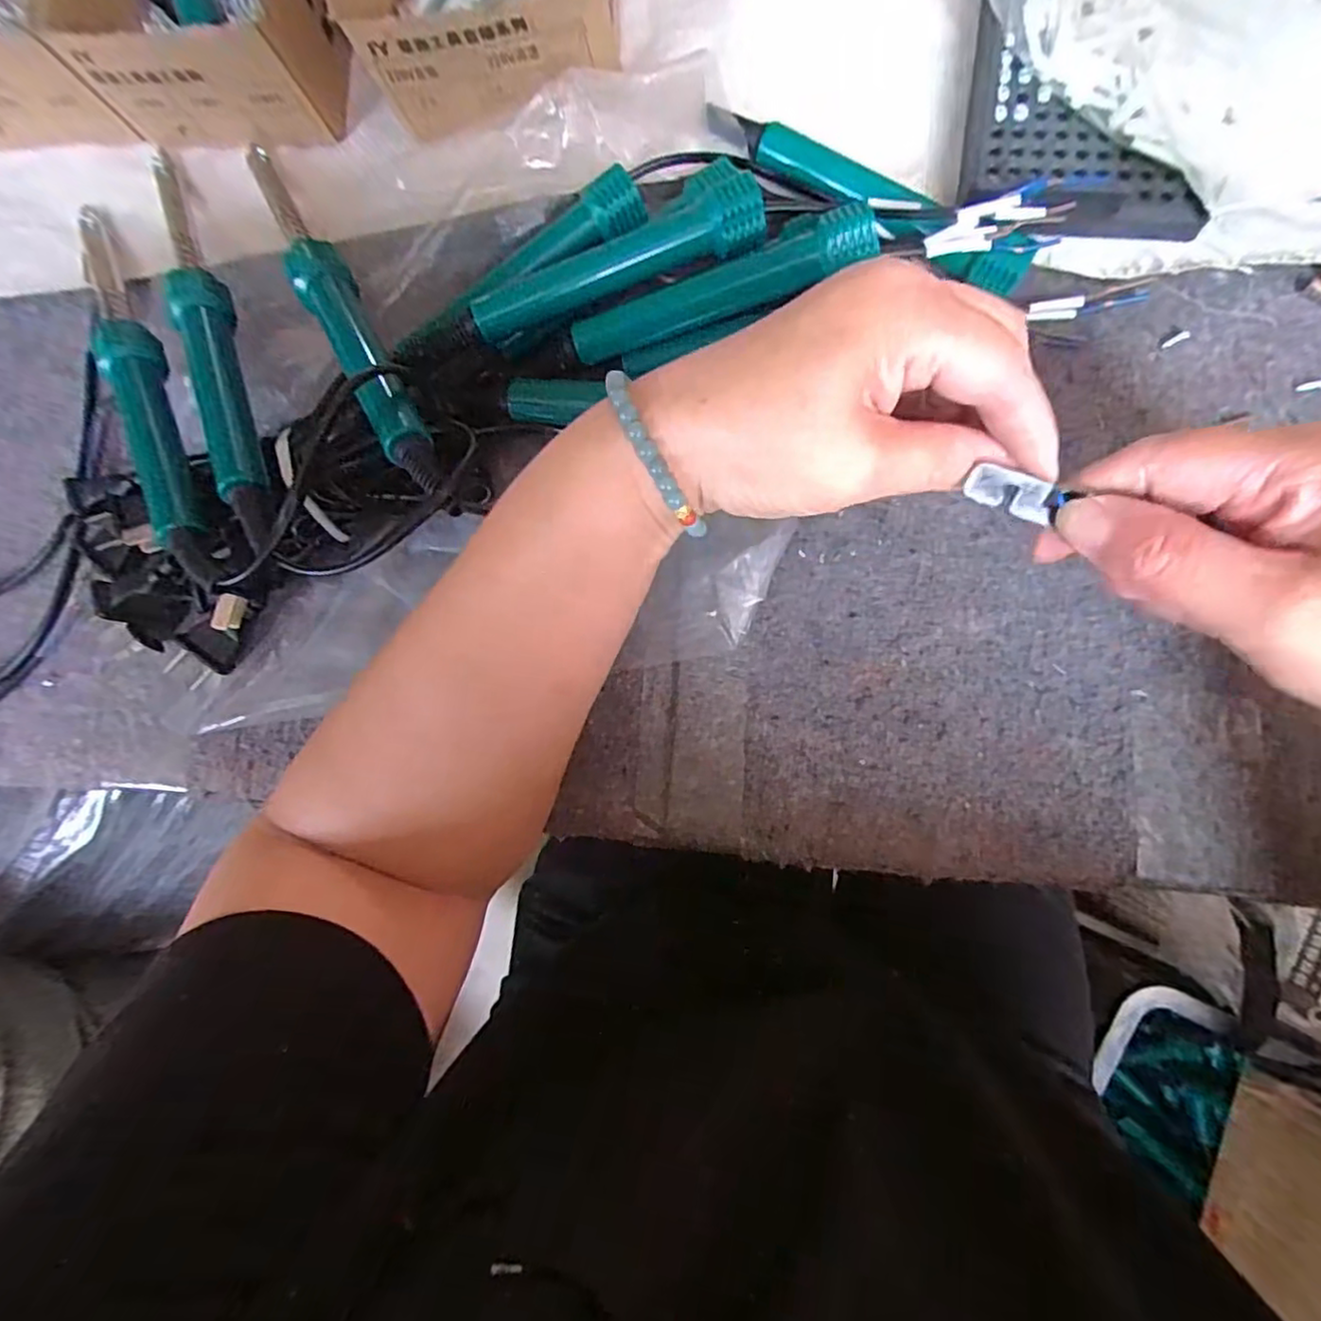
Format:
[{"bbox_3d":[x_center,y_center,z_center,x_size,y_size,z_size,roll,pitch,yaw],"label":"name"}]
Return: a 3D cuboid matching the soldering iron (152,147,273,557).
[{"bbox_3d":[-0.190,-0.142,0.273,0.017,0.020,0.230,-28,69,6],"label":"soldering iron"}]

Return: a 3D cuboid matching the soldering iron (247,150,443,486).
[{"bbox_3d":[-0.130,-0.145,0.264,0.018,0.021,0.223,-34,67,5],"label":"soldering iron"}]

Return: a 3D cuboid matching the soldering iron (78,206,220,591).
[{"bbox_3d":[-0.221,-0.125,0.277,0.019,0.021,0.222,-33,69,5],"label":"soldering iron"}]

